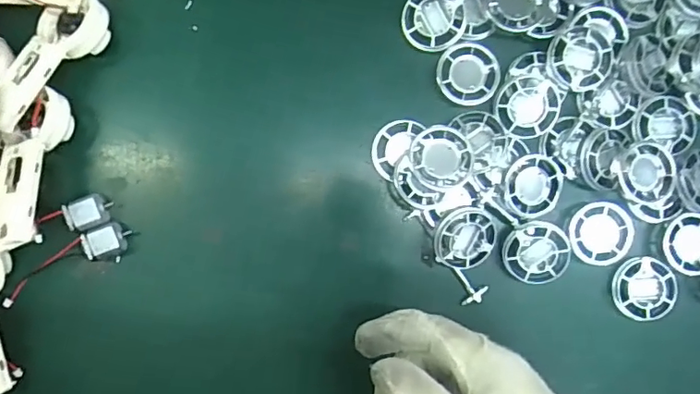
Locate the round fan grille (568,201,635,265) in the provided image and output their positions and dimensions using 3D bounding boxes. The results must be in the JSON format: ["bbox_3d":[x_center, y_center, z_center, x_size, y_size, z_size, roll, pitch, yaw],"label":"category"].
[{"bbox_3d":[0.158,0.023,0.339,0.037,0.011,0.038,0,87,-3],"label":"round fan grille"}]

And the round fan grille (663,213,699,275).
[{"bbox_3d":[0.219,0.030,0.344,0.036,0.009,0.037,6,87,-3],"label":"round fan grille"}]

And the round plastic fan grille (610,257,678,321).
[{"bbox_3d":[0.186,0.058,0.342,0.039,0.011,0.037,0,87,-3],"label":"round plastic fan grille"}]

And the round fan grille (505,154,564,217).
[{"bbox_3d":[0.113,-0.006,0.332,0.038,0.011,0.037,-5,88,-4],"label":"round fan grille"}]

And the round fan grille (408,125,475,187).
[{"bbox_3d":[0.054,-0.024,0.321,0.035,0.009,0.036,0,79,-2],"label":"round fan grille"}]

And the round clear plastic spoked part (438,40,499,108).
[{"bbox_3d":[0.075,-0.077,0.337,0.038,0.008,0.038,0,87,-3],"label":"round clear plastic spoked part"}]

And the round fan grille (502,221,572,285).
[{"bbox_3d":[0.115,0.034,0.332,0.039,0.013,0.037,0,87,-3],"label":"round fan grille"}]

